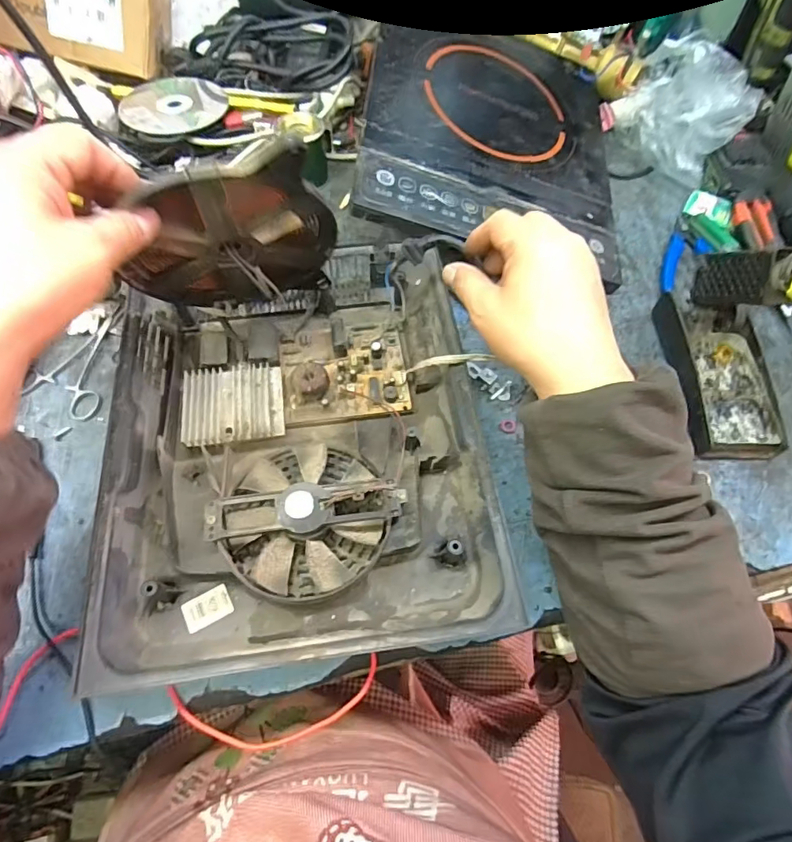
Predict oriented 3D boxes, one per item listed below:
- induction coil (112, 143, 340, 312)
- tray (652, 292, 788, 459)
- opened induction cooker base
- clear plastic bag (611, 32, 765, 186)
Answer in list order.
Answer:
[{"bbox_3d":[-0.120,-0.126,0.371,0.150,0.171,0.013,-16,80,3],"label":"induction coil"},{"bbox_3d":[0.287,-0.045,0.445,0.076,0.032,0.159,1,61,-2],"label":"tray"},{"bbox_3d":[-0.074,0.009,0.396,0.274,0.044,0.333,-6,62,-6],"label":"opened induction cooker base"},{"bbox_3d":[0.323,-0.356,0.560,0.065,0.113,0.134,-31,67,-18],"label":"clear plastic bag"}]

